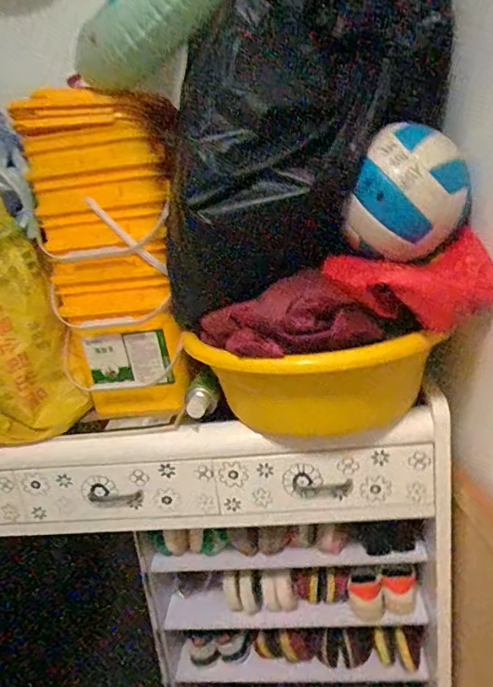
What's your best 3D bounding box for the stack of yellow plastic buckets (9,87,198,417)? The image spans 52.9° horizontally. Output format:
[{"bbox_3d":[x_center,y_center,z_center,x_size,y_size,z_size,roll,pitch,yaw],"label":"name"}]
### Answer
[{"bbox_3d":[-0.231,-0.153,0.881,0.236,0.577,0.219,-15,19,-22],"label":"stack of yellow plastic buckets"}]

